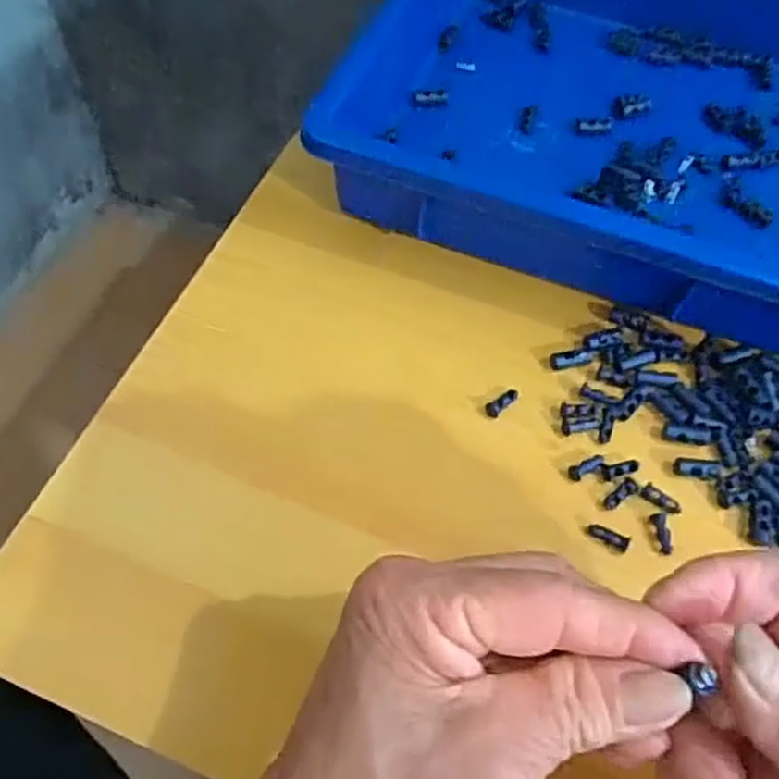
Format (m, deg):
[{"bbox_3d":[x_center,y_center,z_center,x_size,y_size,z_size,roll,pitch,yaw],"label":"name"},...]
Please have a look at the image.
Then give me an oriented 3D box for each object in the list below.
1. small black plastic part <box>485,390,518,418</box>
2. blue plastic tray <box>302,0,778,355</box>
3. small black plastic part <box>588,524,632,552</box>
[{"bbox_3d":[0.050,0.006,0.326,0.017,0.004,0.006,-39,70,-19],"label":"small black plastic part"},{"bbox_3d":[0.166,-0.154,0.390,0.395,0.061,0.275,21,64,9],"label":"blue plastic tray"},{"bbox_3d":[0.088,0.059,0.295,0.016,0.004,0.007,23,64,10],"label":"small black plastic part"}]

